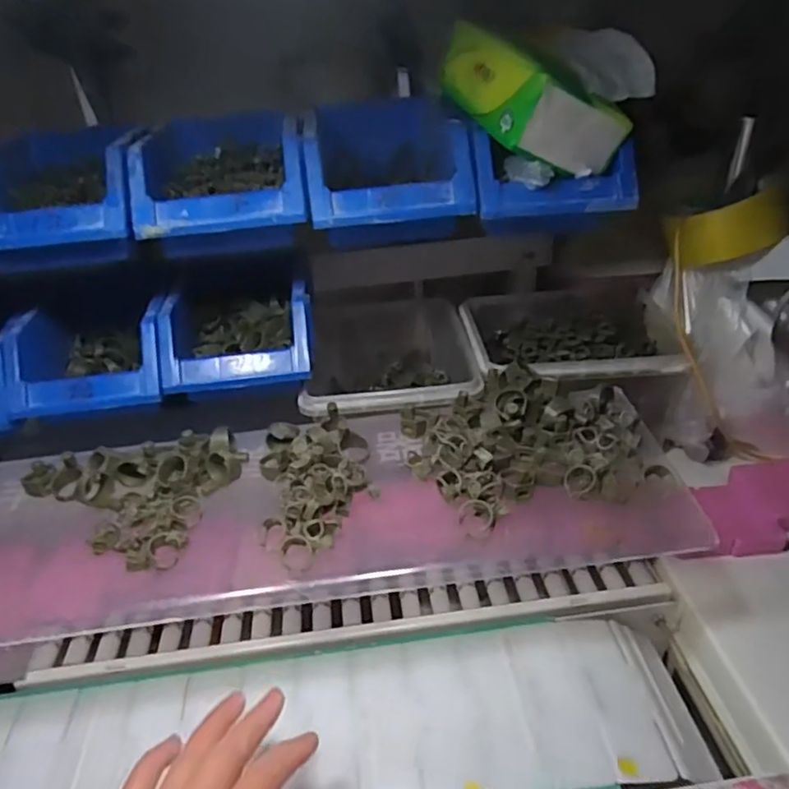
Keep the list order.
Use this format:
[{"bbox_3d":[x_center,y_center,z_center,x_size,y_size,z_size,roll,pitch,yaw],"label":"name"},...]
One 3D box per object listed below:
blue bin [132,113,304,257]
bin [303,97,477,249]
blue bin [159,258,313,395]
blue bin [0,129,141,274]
[{"bbox_3d":[-0.133,-0.169,0.492,0.119,0.068,0.174,-7,33,-5],"label":"blue bin"},{"bbox_3d":[-0.014,-0.193,0.528,0.125,0.067,0.187,-8,33,-6],"label":"bin"},{"bbox_3d":[-0.139,-0.059,0.551,0.124,0.072,0.125,-11,33,-10],"label":"blue bin"},{"bbox_3d":[-0.270,-0.162,0.505,0.132,0.073,0.191,-11,33,-11],"label":"blue bin"}]

